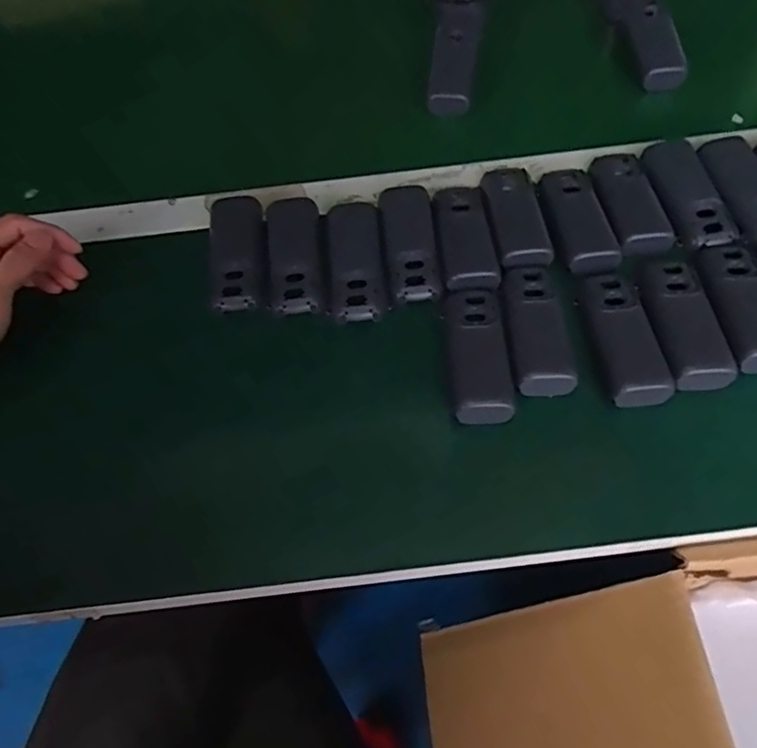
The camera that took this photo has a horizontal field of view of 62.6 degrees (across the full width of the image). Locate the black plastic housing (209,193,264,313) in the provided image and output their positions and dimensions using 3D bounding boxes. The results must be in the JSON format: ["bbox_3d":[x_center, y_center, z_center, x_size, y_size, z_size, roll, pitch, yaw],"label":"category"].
[{"bbox_3d":[-0.114,-0.099,0.505,0.046,0.019,0.110,-9,61,-2],"label":"black plastic housing"}]

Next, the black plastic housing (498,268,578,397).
[{"bbox_3d":[0.110,-0.035,0.442,0.041,0.020,0.103,-4,61,1],"label":"black plastic housing"}]

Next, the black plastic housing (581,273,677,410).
[{"bbox_3d":[0.172,-0.026,0.436,0.041,0.018,0.106,-4,61,1],"label":"black plastic housing"}]

